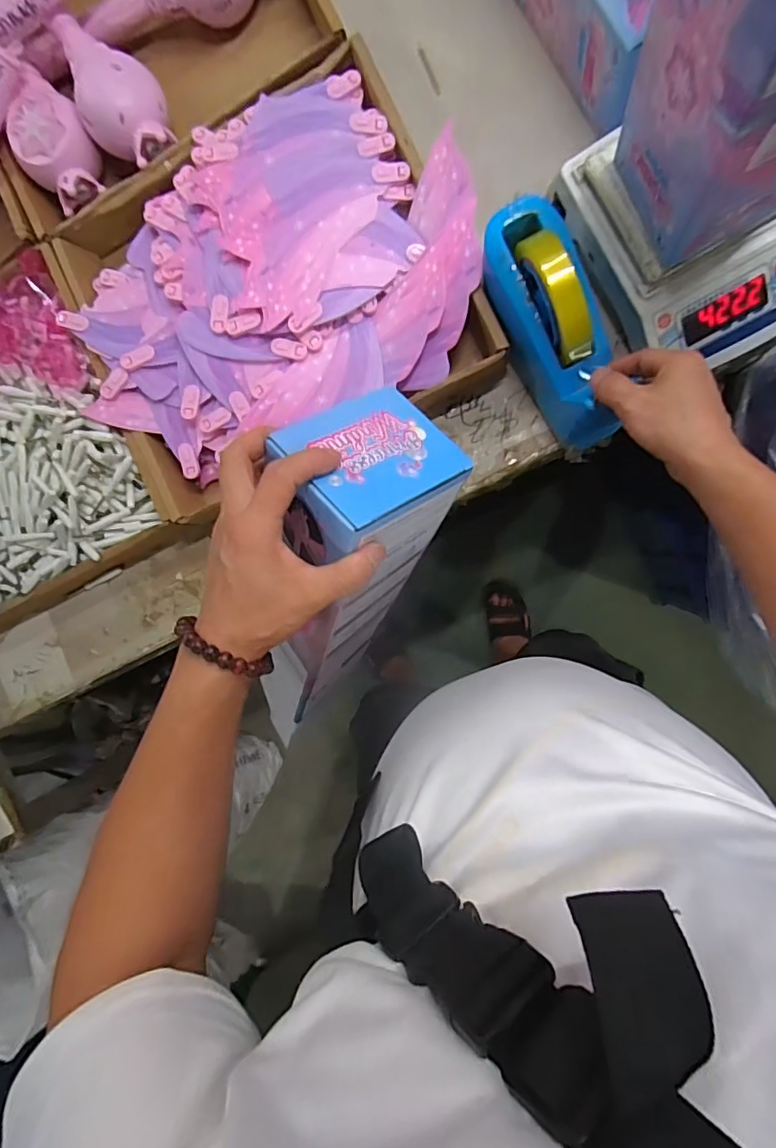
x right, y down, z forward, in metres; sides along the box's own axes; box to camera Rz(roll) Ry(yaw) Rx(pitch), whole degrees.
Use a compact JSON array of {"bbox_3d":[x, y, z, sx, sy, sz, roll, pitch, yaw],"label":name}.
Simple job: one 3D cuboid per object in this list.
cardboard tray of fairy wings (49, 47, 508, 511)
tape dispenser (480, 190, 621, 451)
[{"bbox_3d":[-0.119,-0.283,0.543,0.400,0.067,0.335,-24,89,10],"label":"cardboard tray of fairy wings"},{"bbox_3d":[0.147,-0.212,0.469,0.070,0.107,0.209,-21,102,10],"label":"tape dispenser"}]

